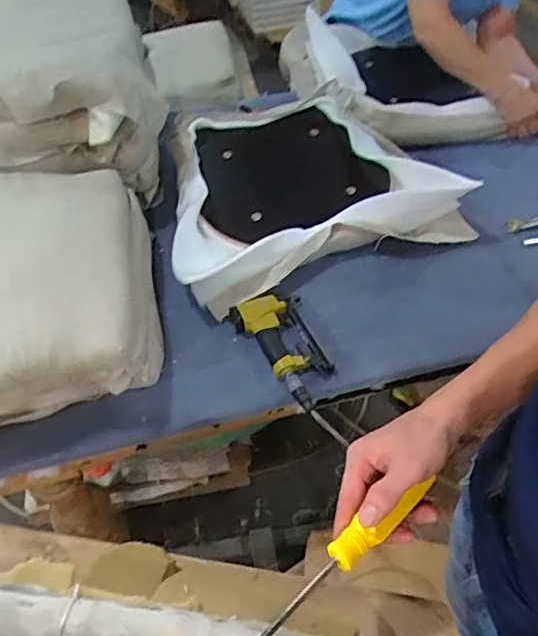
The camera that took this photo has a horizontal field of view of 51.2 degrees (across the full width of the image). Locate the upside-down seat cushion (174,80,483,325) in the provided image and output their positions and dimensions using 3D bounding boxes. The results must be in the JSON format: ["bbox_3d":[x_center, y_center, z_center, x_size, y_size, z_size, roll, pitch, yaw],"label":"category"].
[{"bbox_3d":[0.043,-0.325,1.272,0.623,0.130,0.568,-18,52,-12],"label":"upside-down seat cushion"}]

